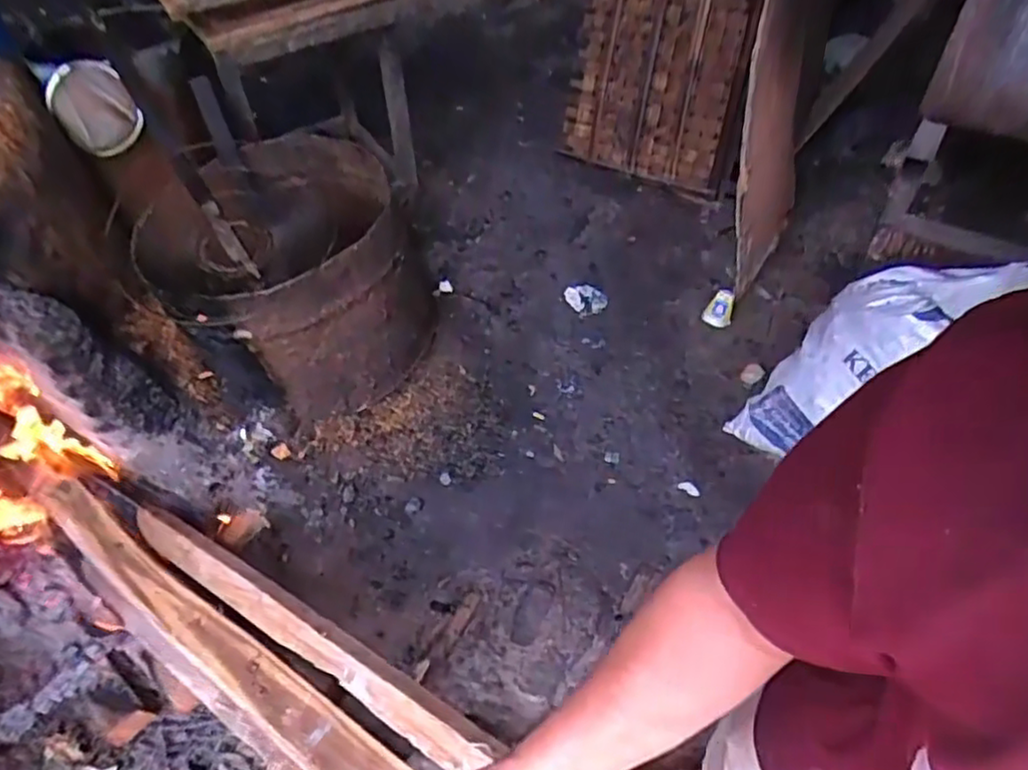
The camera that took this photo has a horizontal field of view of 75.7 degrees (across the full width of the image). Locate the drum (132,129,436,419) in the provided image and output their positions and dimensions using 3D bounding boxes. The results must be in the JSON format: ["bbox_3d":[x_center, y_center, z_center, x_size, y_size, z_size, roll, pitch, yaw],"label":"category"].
[{"bbox_3d":[-0.476,-0.270,1.501,0.474,0.444,0.510,-19,47,-14],"label":"drum"}]

